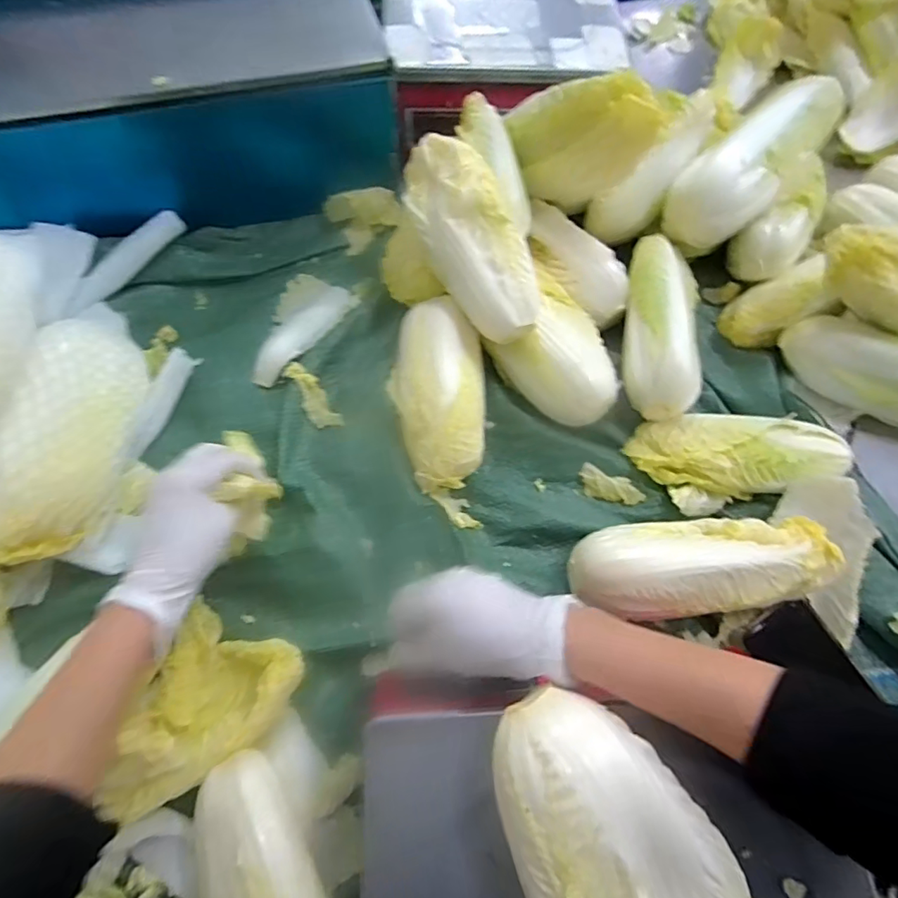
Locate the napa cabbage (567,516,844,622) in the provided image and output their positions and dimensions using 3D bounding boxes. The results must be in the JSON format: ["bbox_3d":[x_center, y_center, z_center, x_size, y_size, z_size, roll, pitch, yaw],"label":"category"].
[{"bbox_3d":[0.211,0.097,0.433,0.216,0.081,0.082,-5,67,-5],"label":"napa cabbage"}]

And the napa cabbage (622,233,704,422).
[{"bbox_3d":[0.220,-0.126,0.531,0.083,0.067,0.203,10,66,2],"label":"napa cabbage"}]

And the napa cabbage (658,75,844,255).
[{"bbox_3d":[0.324,-0.304,0.549,0.212,0.074,0.078,-44,74,6],"label":"napa cabbage"}]

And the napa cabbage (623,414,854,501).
[{"bbox_3d":[0.273,0.006,0.495,0.187,0.048,0.075,11,66,2],"label":"napa cabbage"}]

